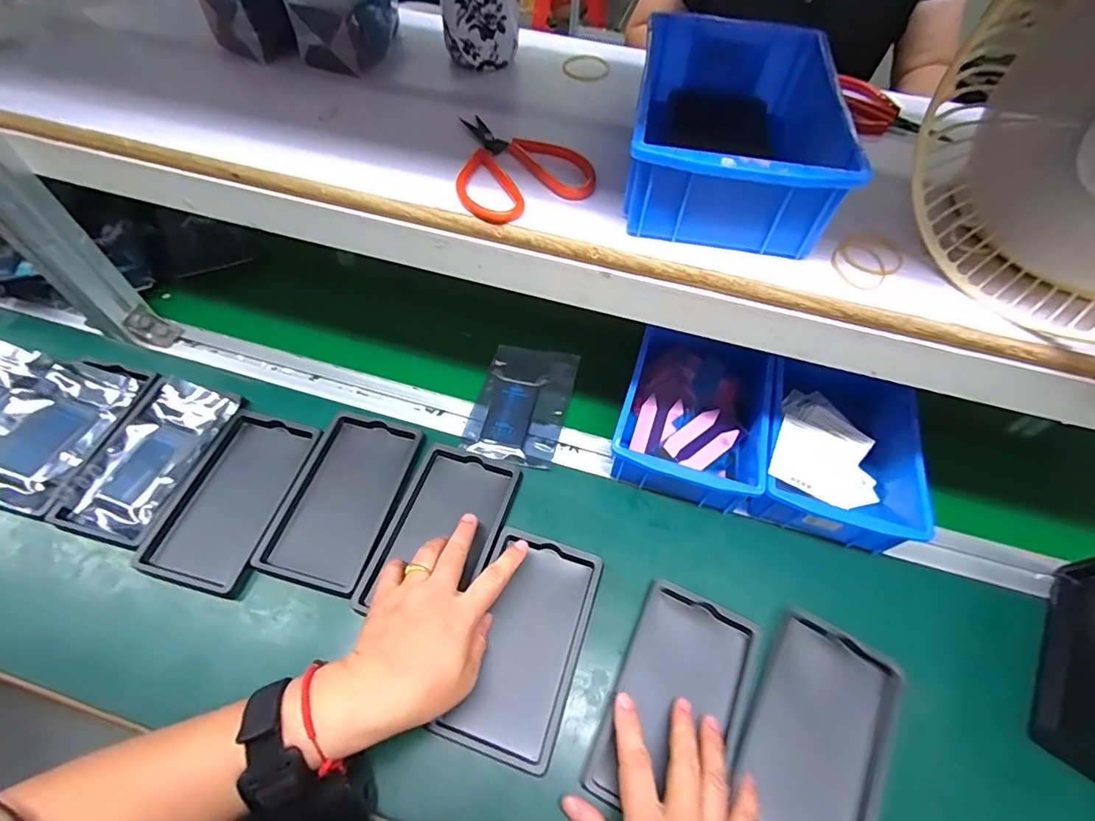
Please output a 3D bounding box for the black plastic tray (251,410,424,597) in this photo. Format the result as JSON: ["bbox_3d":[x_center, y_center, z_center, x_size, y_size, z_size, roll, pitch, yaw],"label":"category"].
[{"bbox_3d":[-0.184,0.077,0.458,0.093,0.011,0.160,14,56,6],"label":"black plastic tray"}]

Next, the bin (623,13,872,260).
[{"bbox_3d":[0.126,-0.193,0.353,0.129,0.065,0.195,10,55,3],"label":"bin"}]

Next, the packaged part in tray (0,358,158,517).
[{"bbox_3d":[-0.469,0.015,0.482,0.108,0.013,0.157,14,56,6],"label":"packaged part in tray"}]

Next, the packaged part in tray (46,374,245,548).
[{"bbox_3d":[-0.370,0.042,0.474,0.095,0.023,0.158,14,56,6],"label":"packaged part in tray"}]

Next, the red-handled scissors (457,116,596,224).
[{"bbox_3d":[-0.031,-0.183,0.373,0.095,0.017,0.115,-25,60,-19],"label":"red-handled scissors"}]

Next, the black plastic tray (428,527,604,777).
[{"bbox_3d":[-0.018,0.182,0.400,0.087,0.019,0.158,17,60,8],"label":"black plastic tray"}]

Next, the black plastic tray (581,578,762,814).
[{"bbox_3d":[0.099,0.220,0.382,0.089,0.018,0.156,24,57,12],"label":"black plastic tray"}]

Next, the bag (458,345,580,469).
[{"bbox_3d":[-0.028,-0.006,0.539,0.094,0.021,0.148,14,56,6],"label":"bag"}]

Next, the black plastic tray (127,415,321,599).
[{"bbox_3d":[-0.282,0.076,0.455,0.093,0.012,0.159,14,56,6],"label":"black plastic tray"}]

